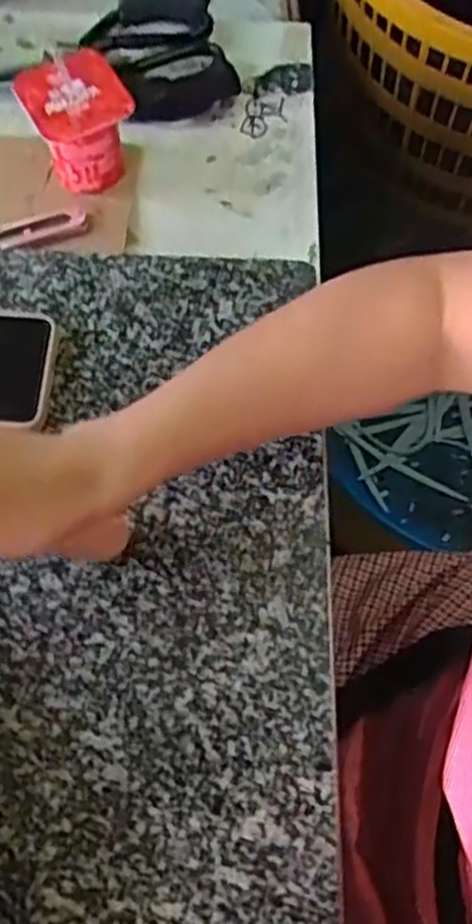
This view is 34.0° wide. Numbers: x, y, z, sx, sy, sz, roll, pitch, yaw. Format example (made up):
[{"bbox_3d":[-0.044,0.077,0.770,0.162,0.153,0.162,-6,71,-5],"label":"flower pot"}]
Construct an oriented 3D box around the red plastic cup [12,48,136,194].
[{"bbox_3d":[-0.103,-0.222,0.511,0.059,0.070,0.060,-31,70,-14],"label":"red plastic cup"}]

